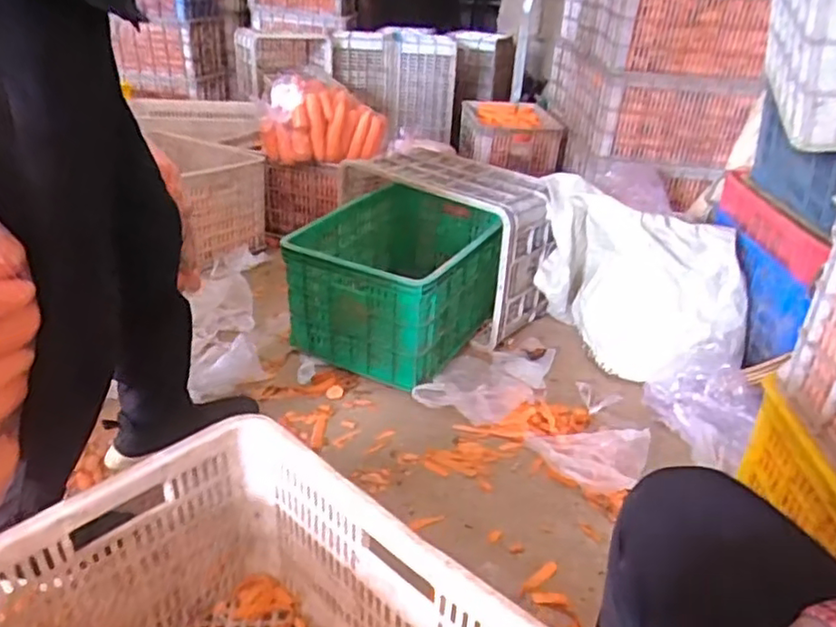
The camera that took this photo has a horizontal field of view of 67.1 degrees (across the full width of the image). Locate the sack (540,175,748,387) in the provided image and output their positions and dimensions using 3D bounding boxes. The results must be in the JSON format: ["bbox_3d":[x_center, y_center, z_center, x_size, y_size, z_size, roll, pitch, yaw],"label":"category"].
[{"bbox_3d":[0.492,-0.078,1.425,0.258,0.341,0.467,-15,34,-32],"label":"sack"}]

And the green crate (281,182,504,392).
[{"bbox_3d":[-0.039,-0.090,1.490,0.391,0.262,0.522,17,31,23],"label":"green crate"}]

